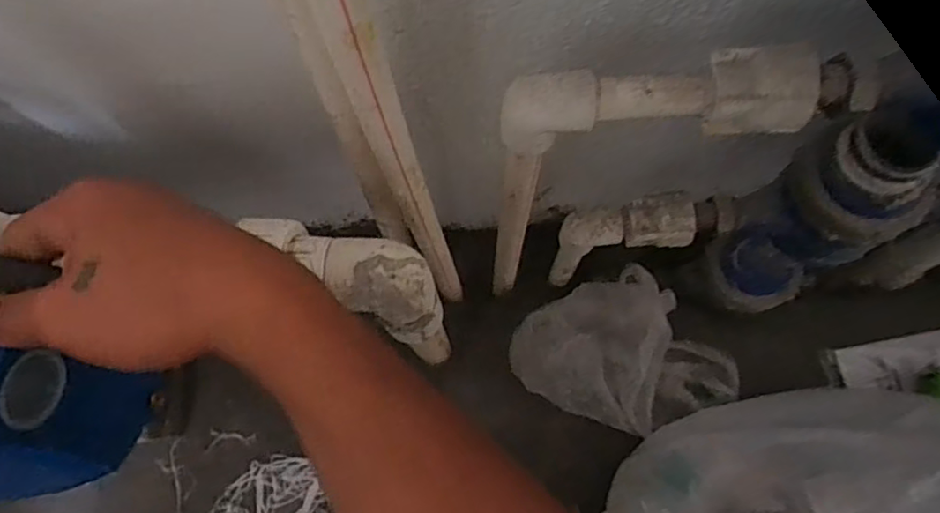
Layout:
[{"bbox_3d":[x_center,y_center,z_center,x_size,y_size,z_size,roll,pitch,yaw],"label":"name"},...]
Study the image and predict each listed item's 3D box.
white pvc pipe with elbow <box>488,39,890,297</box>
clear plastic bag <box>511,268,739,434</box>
[{"bbox_3d":[0.100,-0.045,0.381,0.184,0.219,0.041,-11,74,-1],"label":"white pvc pipe with elbow"},{"bbox_3d":[0.136,0.092,0.553,0.179,0.063,0.147,-28,75,-6],"label":"clear plastic bag"}]

